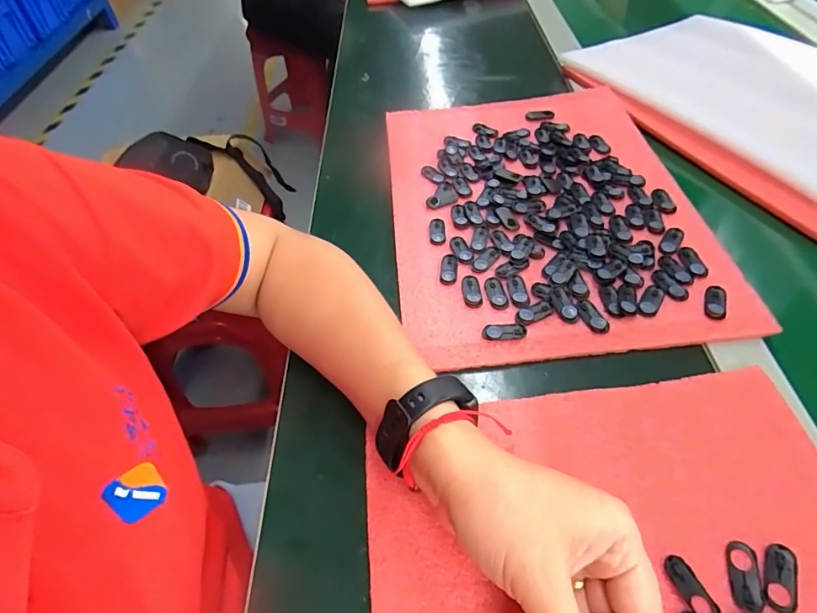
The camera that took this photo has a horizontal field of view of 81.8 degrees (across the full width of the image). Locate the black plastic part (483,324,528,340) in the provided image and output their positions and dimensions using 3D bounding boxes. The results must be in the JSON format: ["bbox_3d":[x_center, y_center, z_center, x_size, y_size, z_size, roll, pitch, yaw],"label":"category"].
[{"bbox_3d":[0.070,0.019,0.345,0.031,0.004,0.013,0,50,3],"label":"black plastic part"}]

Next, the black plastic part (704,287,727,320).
[{"bbox_3d":[0.226,-0.003,0.346,0.014,0.004,0.031,16,53,16],"label":"black plastic part"}]

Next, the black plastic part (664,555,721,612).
[{"bbox_3d":[0.141,0.140,0.235,0.012,0.004,0.030,-21,52,-14],"label":"black plastic part"}]

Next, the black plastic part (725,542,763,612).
[{"bbox_3d":[0.171,0.137,0.240,0.013,0.005,0.031,8,51,10],"label":"black plastic part"}]

